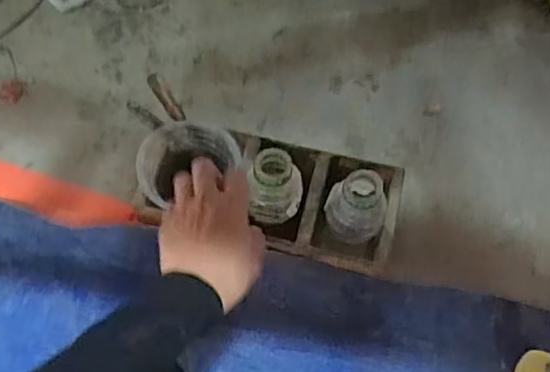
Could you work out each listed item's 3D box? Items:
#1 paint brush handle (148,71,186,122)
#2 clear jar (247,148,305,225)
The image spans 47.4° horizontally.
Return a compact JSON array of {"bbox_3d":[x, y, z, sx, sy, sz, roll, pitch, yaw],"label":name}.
[{"bbox_3d":[-0.130,-0.106,0.755,0.015,0.066,0.015,-43,27,-21],"label":"paint brush handle"},{"bbox_3d":[-0.001,0.005,0.675,0.060,0.082,0.052,11,62,5],"label":"clear jar"}]

